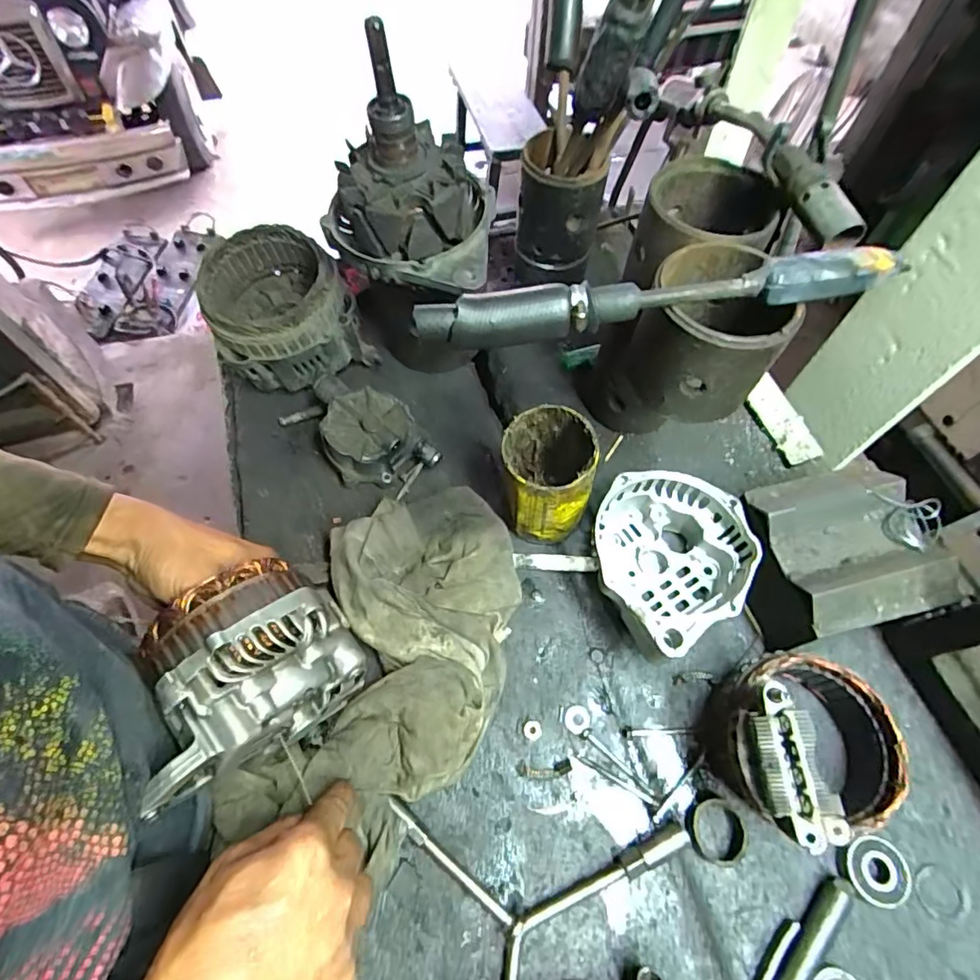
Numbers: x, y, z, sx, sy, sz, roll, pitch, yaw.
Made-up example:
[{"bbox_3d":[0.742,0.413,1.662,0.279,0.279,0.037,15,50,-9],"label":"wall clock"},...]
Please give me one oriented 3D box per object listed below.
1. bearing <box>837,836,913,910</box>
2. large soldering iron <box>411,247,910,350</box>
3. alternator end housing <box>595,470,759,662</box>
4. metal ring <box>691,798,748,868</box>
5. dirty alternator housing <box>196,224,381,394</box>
[{"bbox_3d":[0.263,0.261,0.364,0.043,0.017,0.039,6,61,3],"label":"bearing"},{"bbox_3d":[0.095,-0.108,0.301,0.272,0.028,0.023,-6,62,-4],"label":"large soldering iron"},{"bbox_3d":[0.143,0.058,0.437,0.125,0.078,0.132,0,61,0],"label":"alternator end housing"},{"bbox_3d":[0.160,0.239,0.371,0.038,0.014,0.040,0,61,0],"label":"metal ring"},{"bbox_3d":[-0.214,-0.178,0.541,0.133,0.107,0.131,-36,67,-18],"label":"dirty alternator housing"}]

